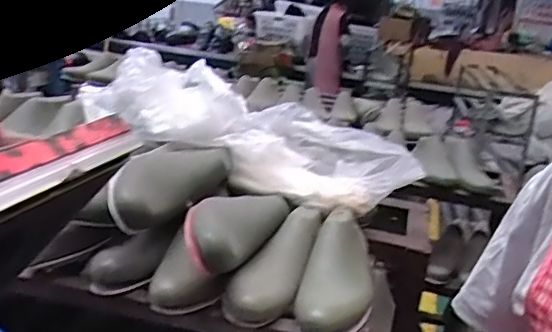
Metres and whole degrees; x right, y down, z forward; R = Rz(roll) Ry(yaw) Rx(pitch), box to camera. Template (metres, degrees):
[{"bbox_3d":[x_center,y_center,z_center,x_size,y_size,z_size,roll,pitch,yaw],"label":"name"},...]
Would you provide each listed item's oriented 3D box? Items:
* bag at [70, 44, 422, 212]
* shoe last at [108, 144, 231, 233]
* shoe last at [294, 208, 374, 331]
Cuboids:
[{"bbox_3d":[-0.041,-0.054,0.916,0.547,0.145,0.201,19,18,-6],"label":"bag"},{"bbox_3d":[-0.132,0.014,0.758,0.059,0.082,0.225,15,20,22],"label":"shoe last"},{"bbox_3d":[0.088,0.141,0.746,0.088,0.079,0.235,12,19,13],"label":"shoe last"}]

